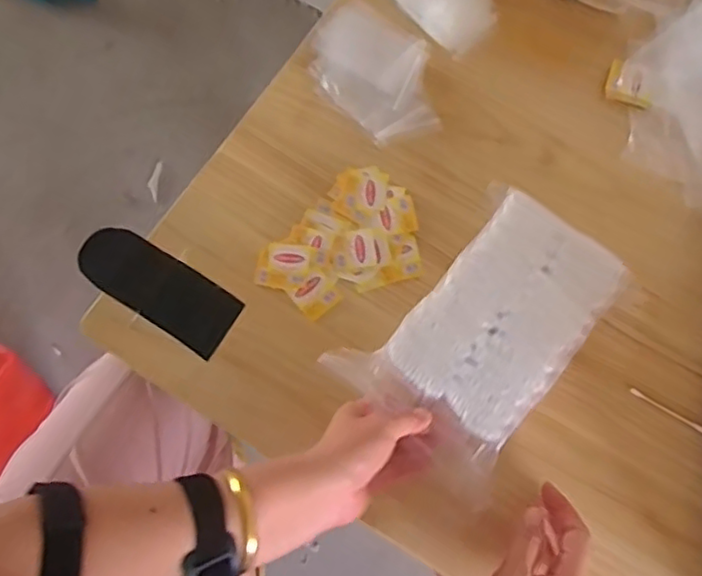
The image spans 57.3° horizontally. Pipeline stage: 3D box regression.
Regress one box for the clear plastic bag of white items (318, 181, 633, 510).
[{"bbox_3d":[0.117,0.035,0.535,0.152,0.032,0.225,43,78,11],"label":"clear plastic bag of white items"}]

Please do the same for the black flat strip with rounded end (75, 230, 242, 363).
[{"bbox_3d":[-0.184,-0.002,0.611,0.162,0.010,0.062,32,76,9],"label":"black flat strip with rounded end"}]

